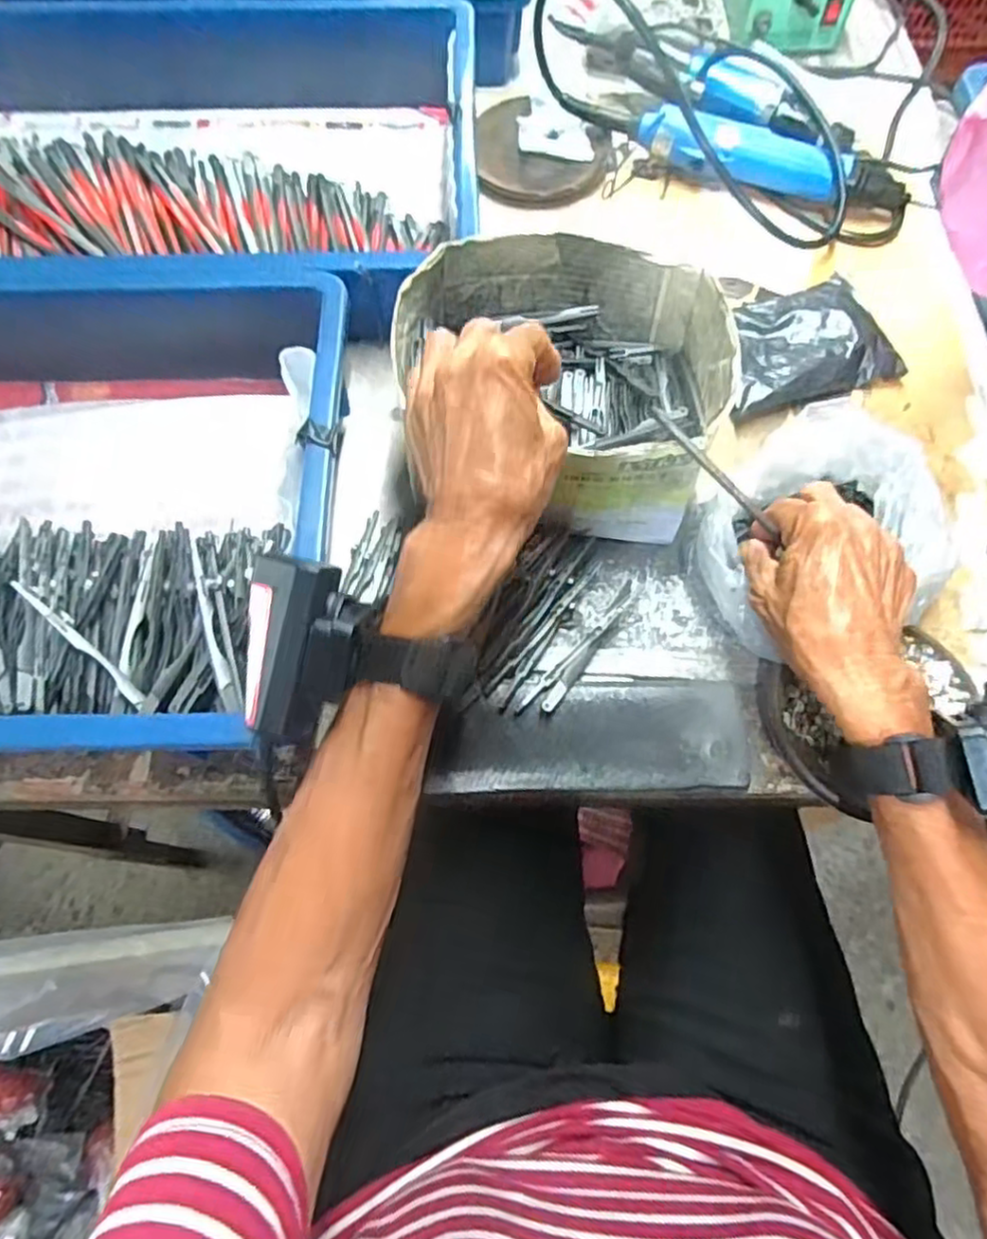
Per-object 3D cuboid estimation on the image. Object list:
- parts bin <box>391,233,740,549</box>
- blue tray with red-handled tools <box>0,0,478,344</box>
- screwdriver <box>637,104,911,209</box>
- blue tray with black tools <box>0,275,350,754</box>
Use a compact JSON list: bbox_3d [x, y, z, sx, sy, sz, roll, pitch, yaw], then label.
[{"bbox_3d":[0.035,-0.139,0.397,0.177,0.084,0.146,15,67,6],"label":"parts bin"},{"bbox_3d":[-0.220,-0.341,0.492,0.425,0.083,0.318,4,67,1],"label":"blue tray with red-handled tools"},{"bbox_3d":[0.212,-0.353,0.519,0.200,0.033,0.033,18,68,7],"label":"screwdriver"},{"bbox_3d":[-0.311,-0.061,0.375,0.385,0.084,0.287,-1,67,-1],"label":"blue tray with black tools"}]

